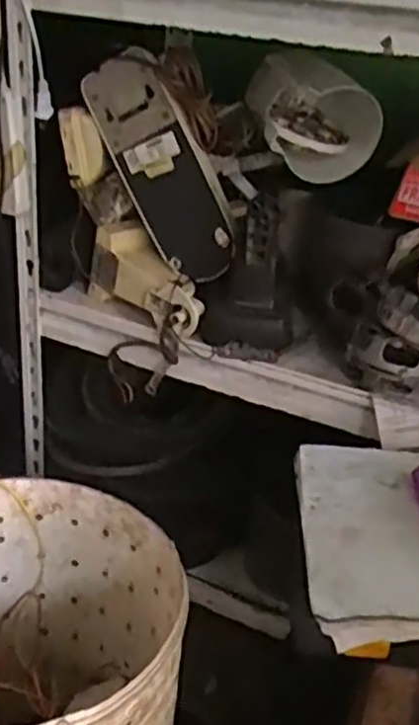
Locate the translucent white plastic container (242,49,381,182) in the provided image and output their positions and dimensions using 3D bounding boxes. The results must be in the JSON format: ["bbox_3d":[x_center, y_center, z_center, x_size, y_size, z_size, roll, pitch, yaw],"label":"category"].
[{"bbox_3d":[0.123,-0.304,0.923,0.141,0.129,0.113,-5,29,-19],"label":"translucent white plastic container"}]

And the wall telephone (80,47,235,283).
[{"bbox_3d":[-0.056,-0.219,0.863,0.104,0.258,0.044,-20,14,31],"label":"wall telephone"}]

